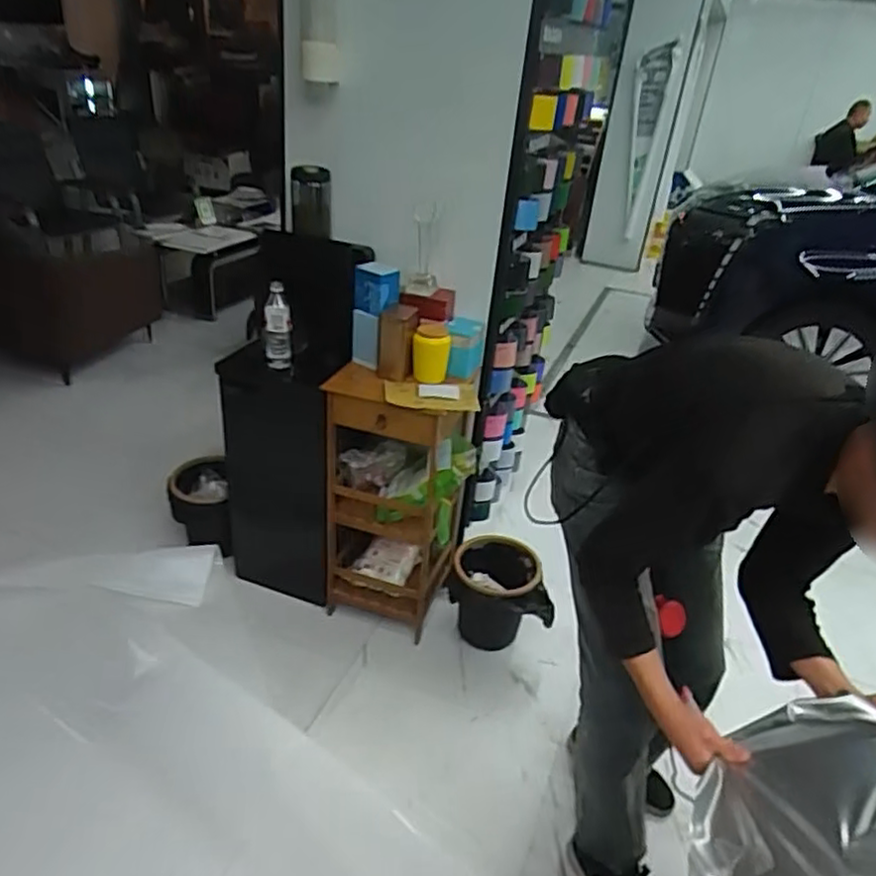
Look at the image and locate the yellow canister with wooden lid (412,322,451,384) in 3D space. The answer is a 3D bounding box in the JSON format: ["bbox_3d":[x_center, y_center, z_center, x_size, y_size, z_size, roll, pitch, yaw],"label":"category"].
[{"bbox_3d":[-0.018,-0.209,1.686,0.091,0.124,0.093,7,31,2],"label":"yellow canister with wooden lid"}]

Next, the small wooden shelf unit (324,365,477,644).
[{"bbox_3d":[-0.119,0.171,1.878,0.355,0.725,0.244,14,32,13],"label":"small wooden shelf unit"}]

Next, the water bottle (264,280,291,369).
[{"bbox_3d":[-0.400,-0.269,1.681,0.067,0.226,0.074,-3,32,-15],"label":"water bottle"}]

